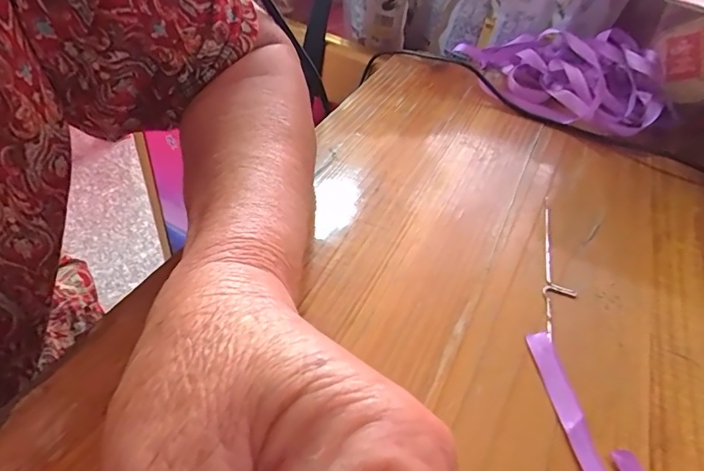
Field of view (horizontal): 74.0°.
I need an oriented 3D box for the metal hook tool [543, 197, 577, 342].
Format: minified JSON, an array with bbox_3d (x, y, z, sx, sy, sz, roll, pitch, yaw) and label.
[{"bbox_3d":[0.110,0.015,0.249,0.015,0.004,0.107,17,48,7],"label":"metal hook tool"}]

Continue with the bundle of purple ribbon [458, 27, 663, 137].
[{"bbox_3d":[0.170,-0.142,0.383,0.169,0.038,0.117,28,50,16],"label":"bundle of purple ribbon"}]

